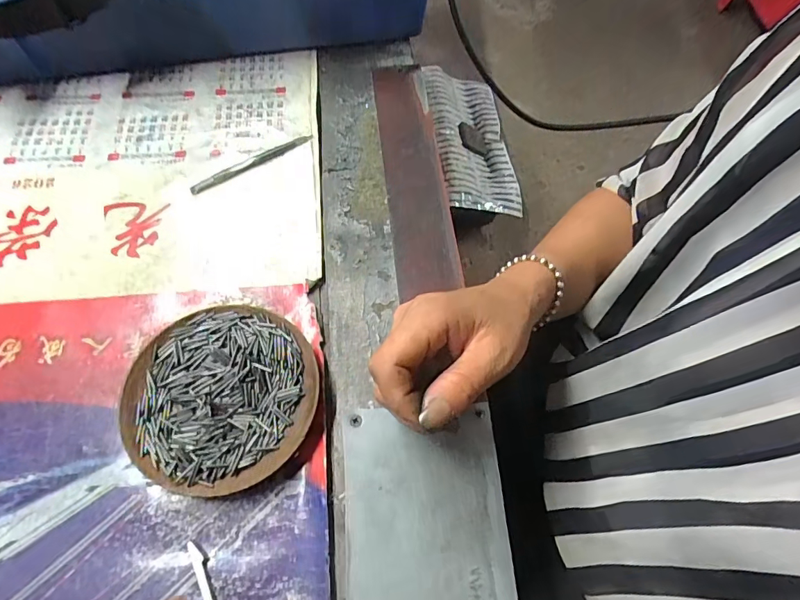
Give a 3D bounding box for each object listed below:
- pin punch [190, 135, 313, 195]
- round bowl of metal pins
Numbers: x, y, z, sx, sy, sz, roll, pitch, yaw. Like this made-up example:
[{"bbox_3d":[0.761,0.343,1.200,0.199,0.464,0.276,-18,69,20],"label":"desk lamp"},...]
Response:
[{"bbox_3d":[-0.122,-0.115,0.383,0.107,0.007,0.008,-27,69,-16],"label":"pin punch"},{"bbox_3d":[-0.112,0.060,0.293,0.114,0.015,0.113,2,64,-4],"label":"round bowl of metal pins"}]

